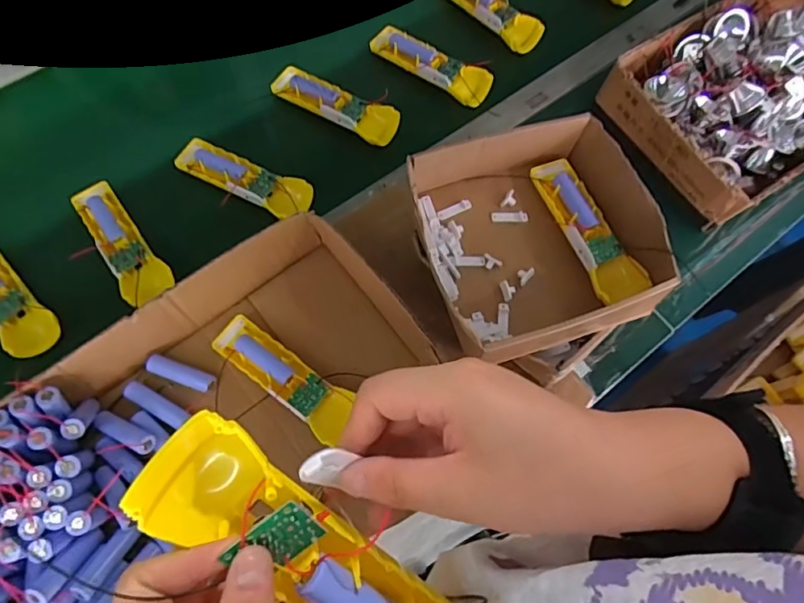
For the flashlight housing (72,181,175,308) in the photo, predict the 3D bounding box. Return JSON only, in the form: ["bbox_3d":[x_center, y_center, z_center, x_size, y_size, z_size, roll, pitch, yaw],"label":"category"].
[{"bbox_3d":[-0.301,-0.066,0.579,0.049,0.017,0.166,-34,73,-14],"label":"flashlight housing"}]

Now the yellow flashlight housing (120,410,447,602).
[{"bbox_3d":[-0.036,0.114,0.229,0.164,0.035,0.046,43,71,-12],"label":"yellow flashlight housing"}]

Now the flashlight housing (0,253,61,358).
[{"bbox_3d":[-0.414,-0.013,0.557,0.048,0.024,0.167,-38,74,-16],"label":"flashlight housing"}]

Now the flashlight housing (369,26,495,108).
[{"bbox_3d":[0.038,-0.305,0.689,0.166,0.023,0.054,36,71,11],"label":"flashlight housing"}]

